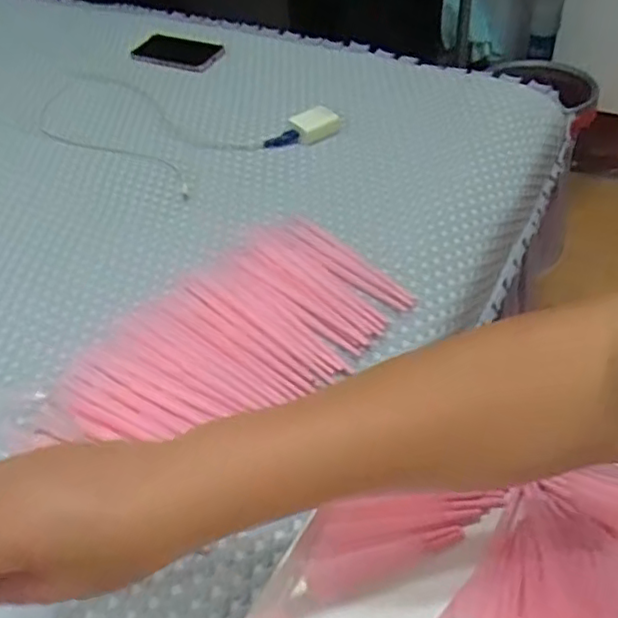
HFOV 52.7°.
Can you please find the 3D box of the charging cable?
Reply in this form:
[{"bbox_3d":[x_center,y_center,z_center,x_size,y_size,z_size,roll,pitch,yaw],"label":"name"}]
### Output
[{"bbox_3d":[-0.232,-0.252,0.862,0.412,0.009,0.174,24,52,25],"label":"charging cable"}]

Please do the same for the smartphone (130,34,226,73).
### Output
[{"bbox_3d":[-0.214,-0.426,1.036,0.155,0.012,0.087,22,51,23],"label":"smartphone"}]

